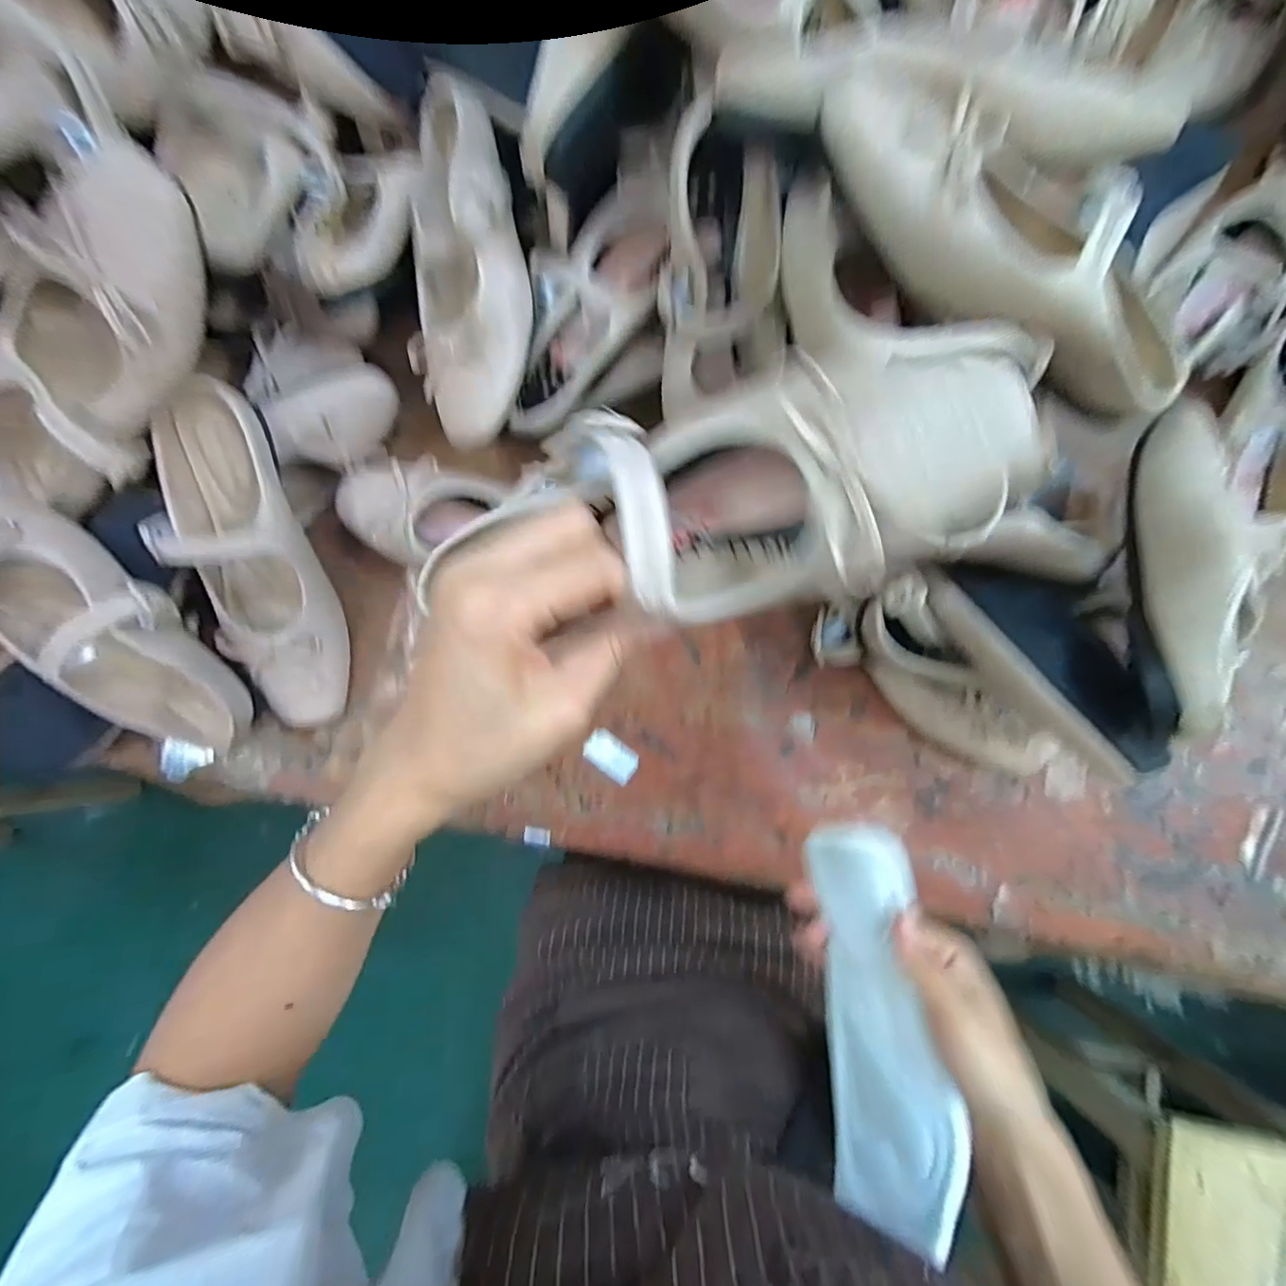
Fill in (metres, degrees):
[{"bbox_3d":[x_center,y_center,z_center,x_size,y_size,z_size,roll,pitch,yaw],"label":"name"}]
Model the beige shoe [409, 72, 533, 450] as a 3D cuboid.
[{"bbox_3d":[-0.130,-0.266,0.396,0.094,0.058,0.237,-12,81,1],"label":"beige shoe"}]

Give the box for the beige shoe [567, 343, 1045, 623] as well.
[{"bbox_3d":[0.064,-0.055,0.203,0.131,0.068,0.071,-11,82,20],"label":"beige shoe"}]

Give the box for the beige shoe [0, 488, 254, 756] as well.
[{"bbox_3d":[-0.367,-0.017,0.370,0.098,0.058,0.241,-43,113,-2],"label":"beige shoe"}]

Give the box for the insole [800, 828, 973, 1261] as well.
[{"bbox_3d":[0.125,0.204,0.314,0.030,0.075,0.199,0,81,-33],"label":"insole"}]

